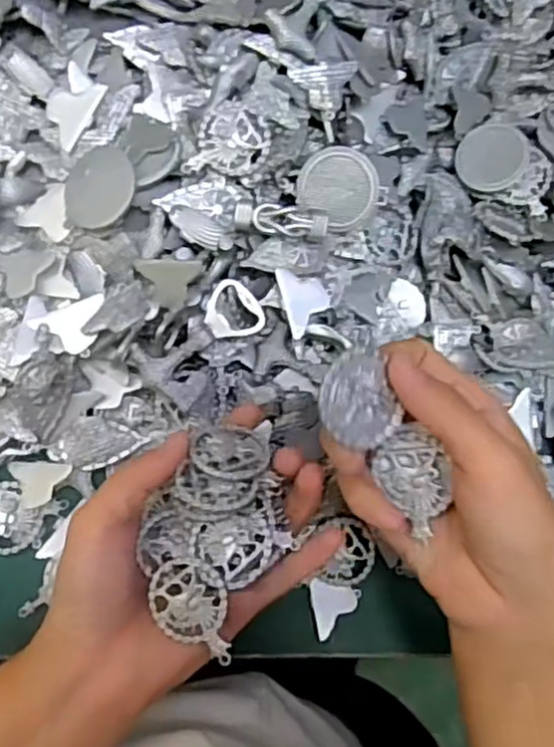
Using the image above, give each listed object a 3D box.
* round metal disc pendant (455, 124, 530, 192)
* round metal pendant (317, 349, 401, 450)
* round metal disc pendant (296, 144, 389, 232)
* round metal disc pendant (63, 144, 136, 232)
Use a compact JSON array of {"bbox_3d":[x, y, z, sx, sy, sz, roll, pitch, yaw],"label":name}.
[{"bbox_3d":[0.123,-0.124,0.412,0.037,0.004,0.039,-2,85,17],"label":"round metal disc pendant"},{"bbox_3d":[0.030,0.011,0.270,0.030,0.004,0.037,-23,100,-21],"label":"round metal pendant"},{"bbox_3d":[0.031,-0.092,0.357,0.041,0.007,0.038,1,102,6],"label":"round metal disc pendant"},{"bbox_3d":[-0.086,-0.089,0.347,0.038,0.004,0.040,-3,83,23],"label":"round metal disc pendant"}]

